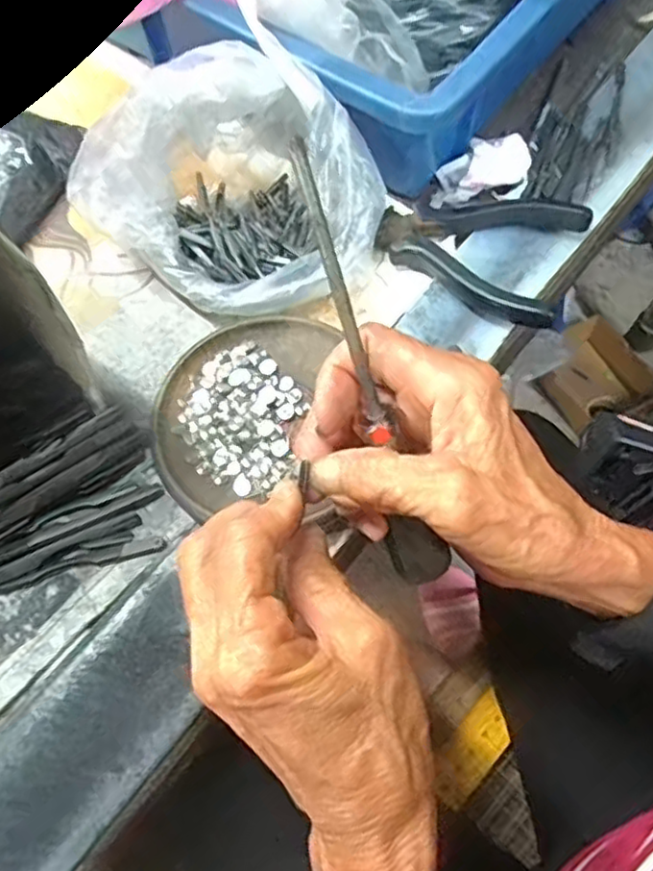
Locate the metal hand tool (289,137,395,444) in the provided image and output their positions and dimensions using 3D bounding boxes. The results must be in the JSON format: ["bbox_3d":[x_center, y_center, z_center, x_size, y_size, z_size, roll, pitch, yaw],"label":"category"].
[{"bbox_3d":[0.006,-0.044,0.225,0.009,0.103,0.010,-26,32,-10],"label":"metal hand tool"}]

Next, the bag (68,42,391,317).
[{"bbox_3d":[-0.043,-0.131,0.345,0.127,0.084,0.118,33,70,17],"label":"bag"}]

